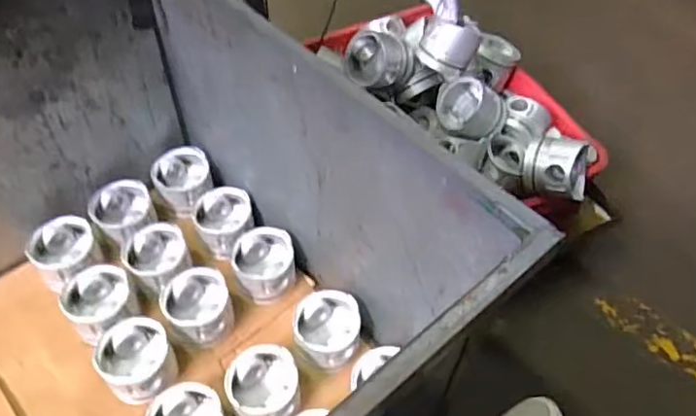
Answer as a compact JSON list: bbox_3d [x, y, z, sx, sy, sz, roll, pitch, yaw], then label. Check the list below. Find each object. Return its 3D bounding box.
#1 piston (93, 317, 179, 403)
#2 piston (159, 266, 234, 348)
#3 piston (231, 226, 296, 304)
[{"bbox_3d":[-0.320,0.233,0.902,0.105,0.074,0.117,-29,58,-23],"label":"piston"},{"bbox_3d":[-0.242,0.161,0.955,0.103,0.080,0.112,-25,56,-20],"label":"piston"},{"bbox_3d":[-0.142,0.097,1.011,0.100,0.091,0.106,1,51,-1],"label":"piston"}]

